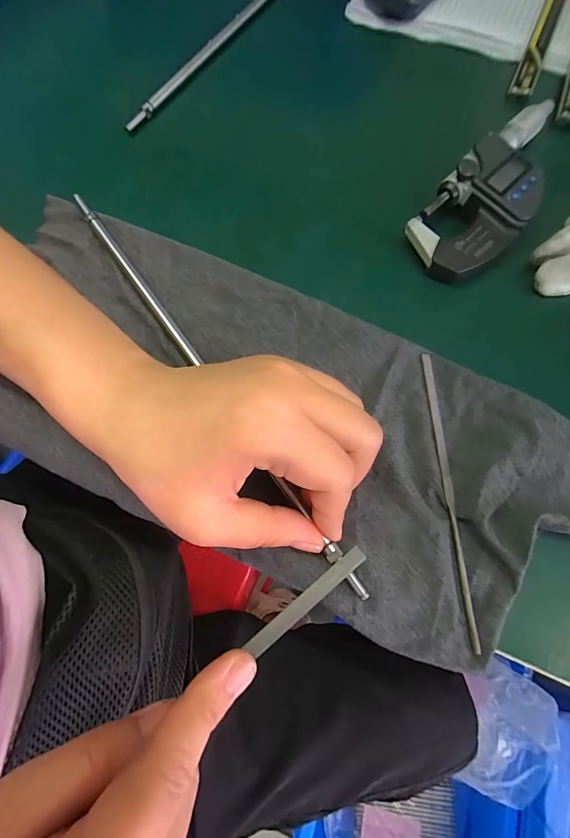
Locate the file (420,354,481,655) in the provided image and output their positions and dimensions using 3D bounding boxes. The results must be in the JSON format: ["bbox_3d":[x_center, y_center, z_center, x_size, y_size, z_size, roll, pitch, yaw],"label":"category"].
[{"bbox_3d":[0.079,0.031,0.176,0.006,0.005,0.139,-2,72,-1],"label":"file"}]

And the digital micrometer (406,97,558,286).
[{"bbox_3d":[0.132,-0.143,0.225,0.052,0.023,0.141,40,76,12],"label":"digital micrometer"}]

